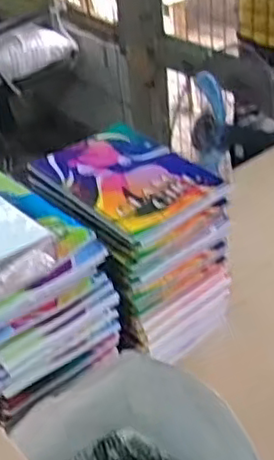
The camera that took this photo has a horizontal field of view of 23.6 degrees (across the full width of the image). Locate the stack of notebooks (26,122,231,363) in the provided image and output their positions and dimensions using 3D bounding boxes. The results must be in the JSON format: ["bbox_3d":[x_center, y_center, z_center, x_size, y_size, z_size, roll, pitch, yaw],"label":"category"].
[{"bbox_3d":[-0.008,0.019,0.833,0.171,0.207,0.209,-34,46,-32],"label":"stack of notebooks"}]

